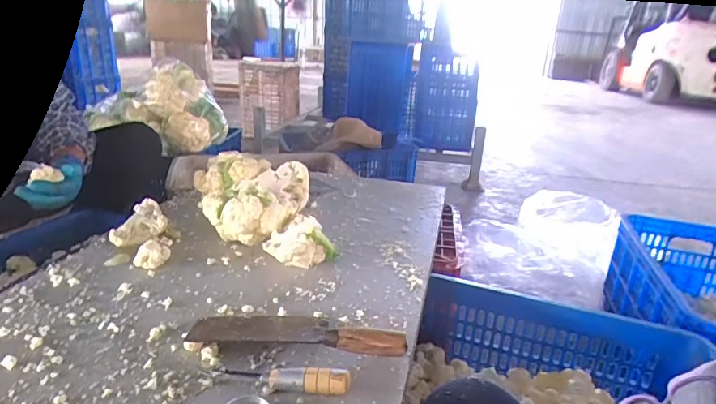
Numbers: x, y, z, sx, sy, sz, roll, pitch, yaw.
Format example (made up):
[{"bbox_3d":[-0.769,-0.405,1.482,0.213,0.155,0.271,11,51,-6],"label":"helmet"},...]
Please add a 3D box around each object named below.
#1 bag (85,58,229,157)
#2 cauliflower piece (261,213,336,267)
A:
[{"bbox_3d":[-0.659,-0.314,1.482,0.387,0.261,0.170,4,21,7],"label":"bag"},{"bbox_3d":[-0.100,0.066,0.759,0.097,0.071,0.095,-17,27,-40],"label":"cauliflower piece"}]

